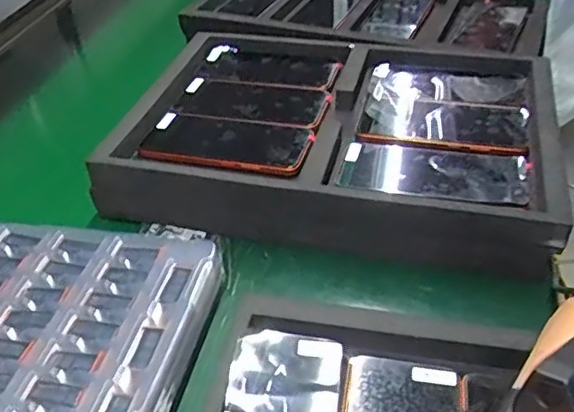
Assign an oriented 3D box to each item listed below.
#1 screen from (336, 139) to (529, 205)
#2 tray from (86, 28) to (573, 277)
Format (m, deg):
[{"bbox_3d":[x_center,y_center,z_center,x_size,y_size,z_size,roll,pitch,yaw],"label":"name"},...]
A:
[{"bbox_3d":[0.134,-0.032,0.548,0.166,0.005,0.077,9,41,17],"label":"screen"},{"bbox_3d":[0.058,-0.086,0.648,0.438,0.063,0.308,6,41,14],"label":"tray"}]

